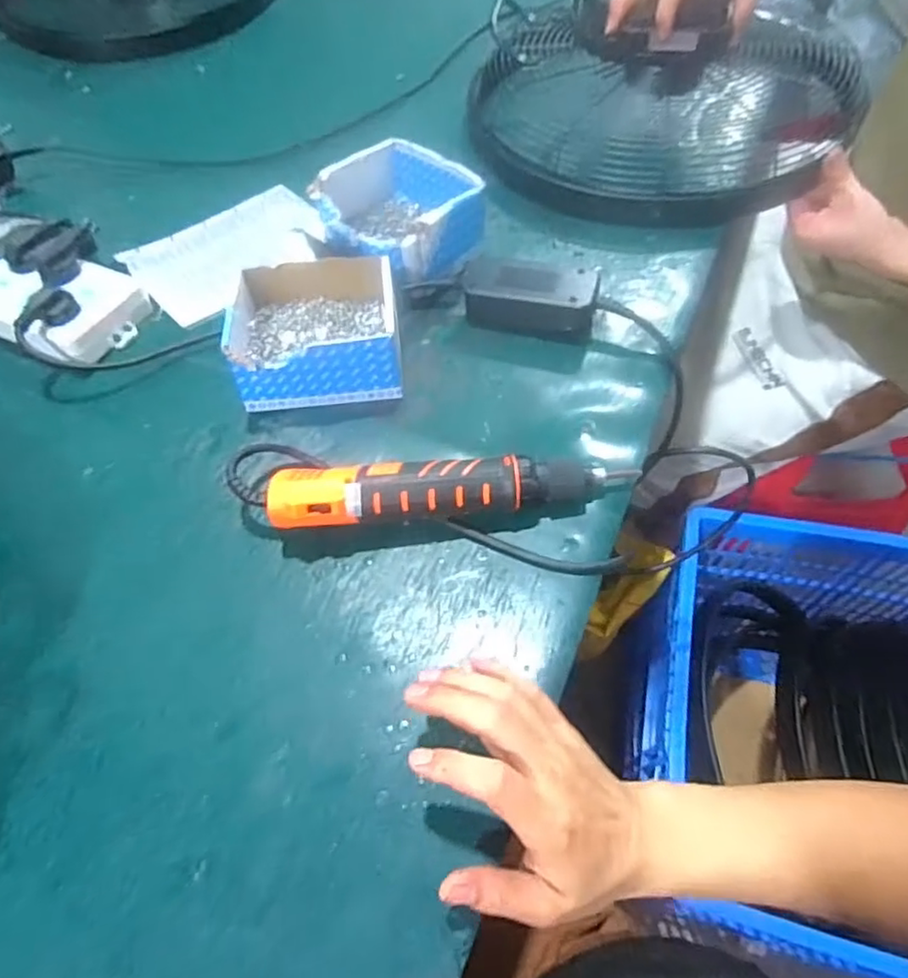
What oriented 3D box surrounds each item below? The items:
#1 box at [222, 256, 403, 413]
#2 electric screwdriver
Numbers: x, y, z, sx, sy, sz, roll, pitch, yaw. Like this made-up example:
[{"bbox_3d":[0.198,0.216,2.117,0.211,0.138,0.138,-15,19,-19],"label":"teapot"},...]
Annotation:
[{"bbox_3d":[-0.116,-0.133,0.544,0.133,0.074,0.128,-8,58,-3],"label":"box"},{"bbox_3d":[-0.003,0.005,0.462,0.259,0.056,0.042,-5,58,-1],"label":"electric screwdriver"}]

